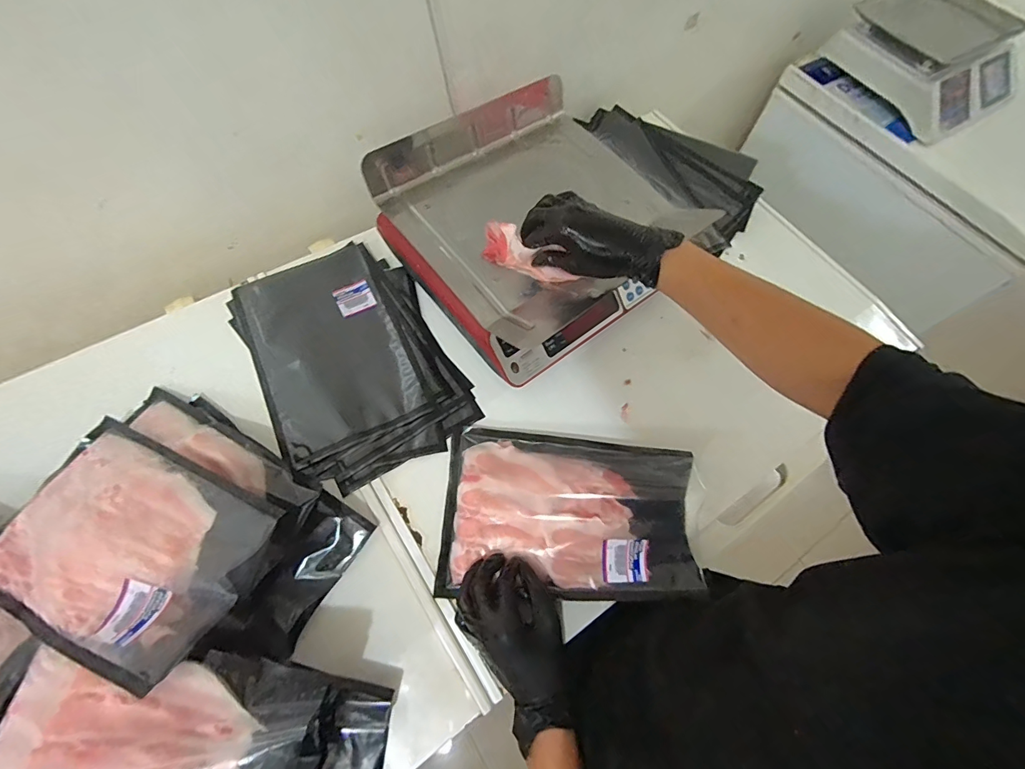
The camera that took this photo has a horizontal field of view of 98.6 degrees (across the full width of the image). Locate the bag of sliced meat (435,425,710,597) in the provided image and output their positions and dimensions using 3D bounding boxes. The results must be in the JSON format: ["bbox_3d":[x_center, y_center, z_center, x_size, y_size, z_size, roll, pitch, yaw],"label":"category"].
[{"bbox_3d":[0.066,0.145,0.531,0.285,0.024,0.188,3,64,-1],"label":"bag of sliced meat"}]

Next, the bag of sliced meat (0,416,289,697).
[{"bbox_3d":[-0.386,0.157,0.437,0.295,0.050,0.184,19,68,17],"label":"bag of sliced meat"}]

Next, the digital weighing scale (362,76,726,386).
[{"bbox_3d":[0.036,-0.229,0.642,0.354,0.150,0.336,-35,70,-18],"label":"digital weighing scale"}]

